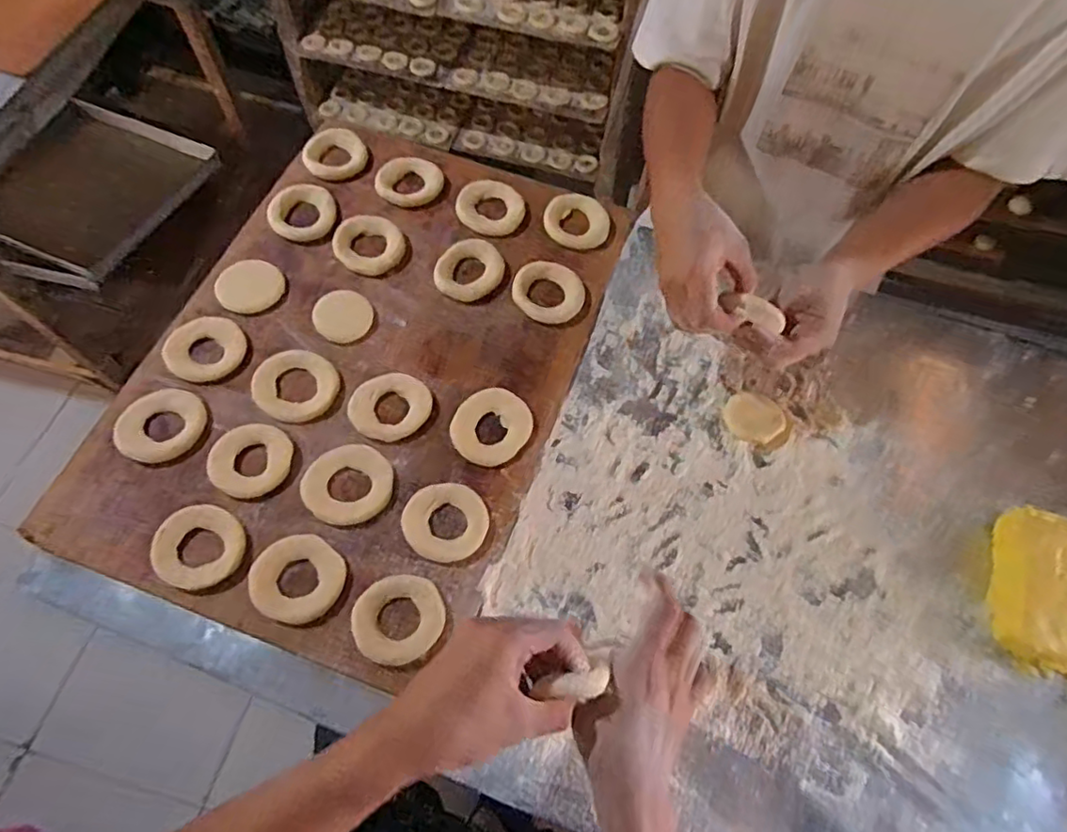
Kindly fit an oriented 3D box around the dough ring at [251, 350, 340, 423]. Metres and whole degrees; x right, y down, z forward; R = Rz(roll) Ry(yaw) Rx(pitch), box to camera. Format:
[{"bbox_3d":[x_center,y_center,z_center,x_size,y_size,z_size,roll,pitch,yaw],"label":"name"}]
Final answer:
[{"bbox_3d":[-0.250,-0.033,0.634,0.079,0.008,0.085,1,65,-2],"label":"dough ring"}]

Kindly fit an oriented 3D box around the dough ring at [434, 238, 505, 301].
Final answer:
[{"bbox_3d":[-0.074,-0.170,0.708,0.076,0.012,0.080,1,65,-2],"label":"dough ring"}]

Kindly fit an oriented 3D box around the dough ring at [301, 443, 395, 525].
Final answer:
[{"bbox_3d":[-0.181,0.066,0.591,0.085,0.007,0.079,1,65,-2],"label":"dough ring"}]

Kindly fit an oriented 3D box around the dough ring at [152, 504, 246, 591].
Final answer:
[{"bbox_3d":[-0.312,0.121,0.564,0.075,0.010,0.081,1,65,-2],"label":"dough ring"}]

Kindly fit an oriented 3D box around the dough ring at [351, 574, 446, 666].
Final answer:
[{"bbox_3d":[-0.120,0.181,0.542,0.076,0.015,0.076,1,65,-2],"label":"dough ring"}]

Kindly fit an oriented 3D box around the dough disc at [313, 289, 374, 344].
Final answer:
[{"bbox_3d":[-0.214,-0.113,0.678,0.065,0.008,0.062,1,65,-2],"label":"dough disc"}]

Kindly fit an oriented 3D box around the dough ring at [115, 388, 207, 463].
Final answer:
[{"bbox_3d":[-0.374,0.008,0.607,0.074,0.014,0.081,1,65,-2],"label":"dough ring"}]

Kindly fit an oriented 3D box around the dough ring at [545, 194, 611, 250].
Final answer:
[{"bbox_3d":[0.053,-0.239,0.740,0.079,0.016,0.069,24,66,8],"label":"dough ring"}]

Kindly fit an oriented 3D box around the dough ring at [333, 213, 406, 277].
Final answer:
[{"bbox_3d":[-0.193,-0.203,0.713,0.078,0.015,0.078,1,65,-2],"label":"dough ring"}]

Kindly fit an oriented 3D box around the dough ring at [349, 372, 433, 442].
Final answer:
[{"bbox_3d":[-0.150,-0.011,0.632,0.076,0.009,0.079,1,65,-2],"label":"dough ring"}]

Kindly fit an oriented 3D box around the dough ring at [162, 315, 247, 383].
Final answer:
[{"bbox_3d":[-0.349,-0.072,0.644,0.077,0.018,0.069,-39,72,-18],"label":"dough ring"}]

